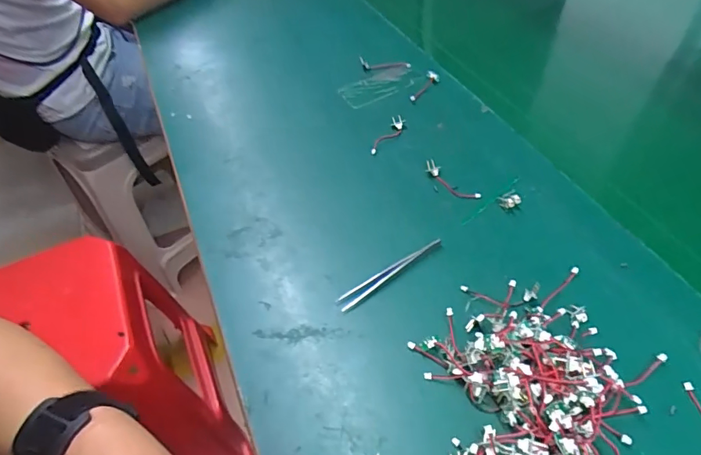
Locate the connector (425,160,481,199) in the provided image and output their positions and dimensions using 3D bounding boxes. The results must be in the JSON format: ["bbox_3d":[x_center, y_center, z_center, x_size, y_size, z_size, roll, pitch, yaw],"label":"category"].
[{"bbox_3d":[0.095,-0.045,0.430,0.016,0.005,0.064,-33,54,-22],"label":"connector"}]

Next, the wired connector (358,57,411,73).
[{"bbox_3d":[0.043,-0.201,0.559,0.063,0.012,0.016,-3,49,2],"label":"wired connector"}]

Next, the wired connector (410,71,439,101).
[{"bbox_3d":[0.086,-0.166,0.527,0.013,0.011,0.060,24,55,23],"label":"wired connector"}]

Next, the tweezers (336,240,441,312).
[{"bbox_3d":[0.034,0.036,0.374,0.103,0.008,0.012,-30,53,-20],"label":"tweezers"}]

